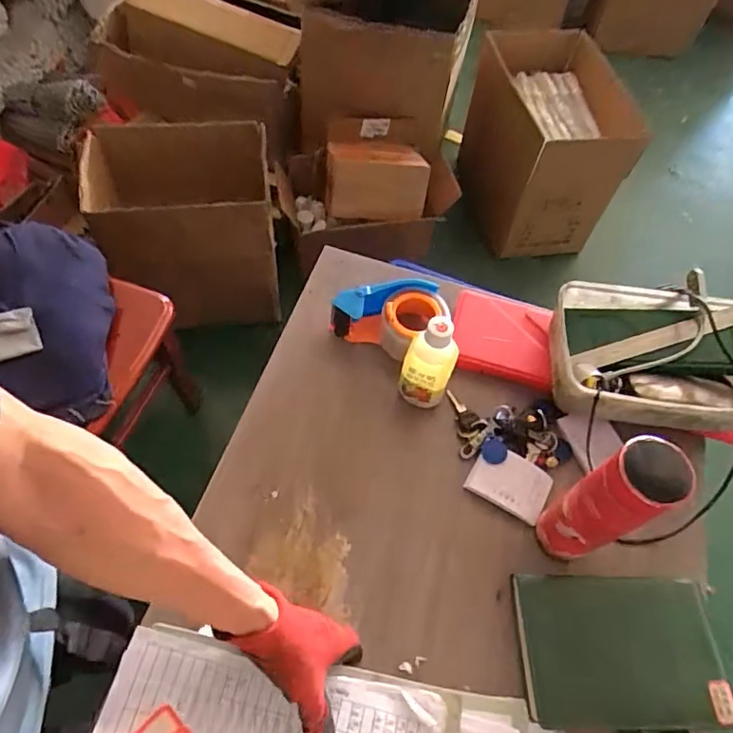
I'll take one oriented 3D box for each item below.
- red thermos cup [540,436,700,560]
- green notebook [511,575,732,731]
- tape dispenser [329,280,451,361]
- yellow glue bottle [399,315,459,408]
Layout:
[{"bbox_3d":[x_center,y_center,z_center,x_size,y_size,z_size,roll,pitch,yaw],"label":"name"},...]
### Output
[{"bbox_3d":[0.237,0.141,0.544,0.067,0.213,0.060,-24,64,-17],"label":"red thermos cup"},{"bbox_3d":[0.263,0.295,0.572,0.195,0.017,0.140,-5,56,8],"label":"green notebook"},{"bbox_3d":[0.029,-0.072,0.766,0.137,0.093,0.098,24,61,10],"label":"tape dispenser"},{"bbox_3d":[0.077,-0.004,0.670,0.060,0.137,0.049,19,60,7],"label":"yellow glue bottle"}]

